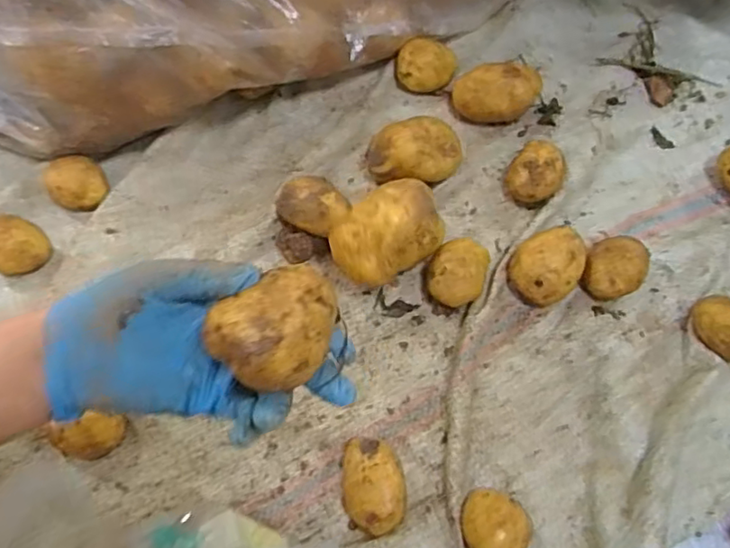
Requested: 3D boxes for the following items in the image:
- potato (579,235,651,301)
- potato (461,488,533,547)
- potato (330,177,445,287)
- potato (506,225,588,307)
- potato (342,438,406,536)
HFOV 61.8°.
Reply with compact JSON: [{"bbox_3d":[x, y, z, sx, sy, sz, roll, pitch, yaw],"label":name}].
[{"bbox_3d":[0.212,-0.004,0.521,0.047,0.038,0.045,0,65,0],"label":"potato"},{"bbox_3d":[0.091,0.184,0.440,0.047,0.035,0.046,0,65,0],"label":"potato"},{"bbox_3d":[0.016,-0.029,0.518,0.095,0.067,0.061,-33,69,-15],"label":"potato"},{"bbox_3d":[0.158,-0.007,0.520,0.065,0.047,0.054,-37,70,-16],"label":"potato"},{"bbox_3d":[0.006,0.157,0.452,0.044,0.028,0.065,1,65,0],"label":"potato"}]

